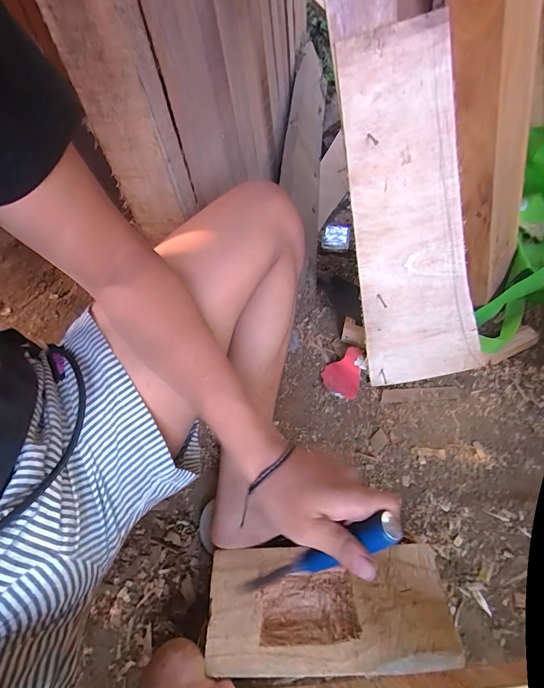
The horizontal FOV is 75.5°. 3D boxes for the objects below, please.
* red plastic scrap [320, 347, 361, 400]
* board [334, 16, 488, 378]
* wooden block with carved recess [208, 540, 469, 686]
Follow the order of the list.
[{"bbox_3d":[0.125,0.050,0.634,0.064,0.009,0.091,4,72,22],"label":"red plastic scrap"},{"bbox_3d":[0.180,-0.119,0.472,0.159,0.471,0.034,-15,39,14],"label":"board"},{"bbox_3d":[0.062,0.299,0.399,0.261,0.038,0.116,-4,50,3],"label":"wooden block with carved recess"}]

